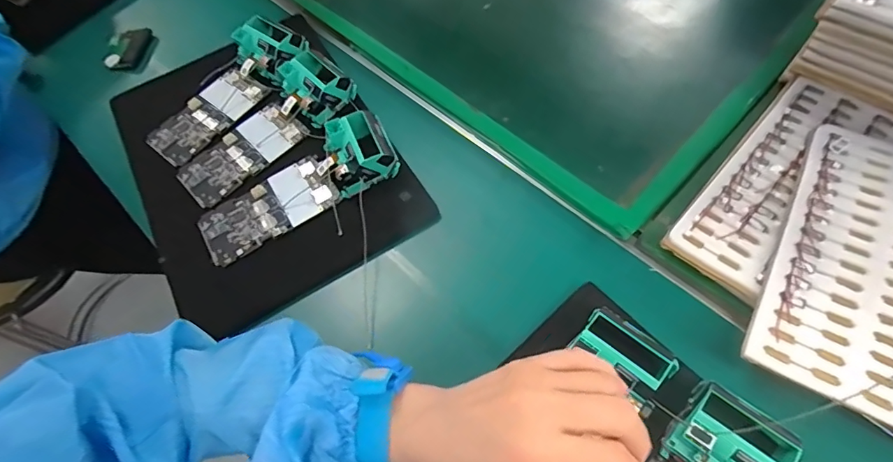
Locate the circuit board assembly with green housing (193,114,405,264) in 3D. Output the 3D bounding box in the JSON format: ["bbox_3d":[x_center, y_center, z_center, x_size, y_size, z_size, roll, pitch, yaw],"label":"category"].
[{"bbox_3d":[-0.146,-0.047,0.470,0.199,0.035,0.069,-29,64,-12],"label":"circuit board assembly with green housing"}]

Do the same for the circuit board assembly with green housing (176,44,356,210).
[{"bbox_3d":[-0.194,-0.115,0.511,0.198,0.040,0.085,-41,67,-17],"label":"circuit board assembly with green housing"}]

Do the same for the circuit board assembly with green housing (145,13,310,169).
[{"bbox_3d":[-0.243,-0.161,0.533,0.080,0.046,0.197,37,70,21],"label":"circuit board assembly with green housing"}]

